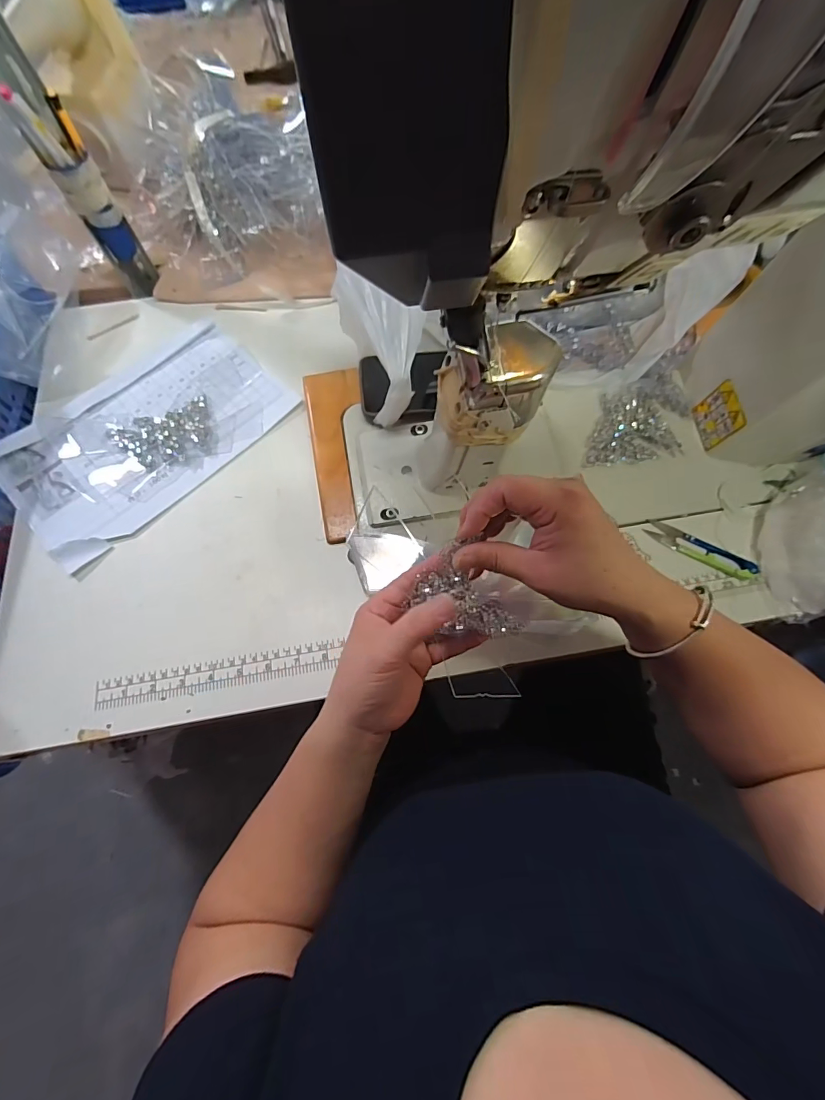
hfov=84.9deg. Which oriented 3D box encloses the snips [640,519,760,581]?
[{"bbox_3d":[0.282,0.000,0.442,0.102,0.015,0.024,28,72,10],"label":"snips"}]

